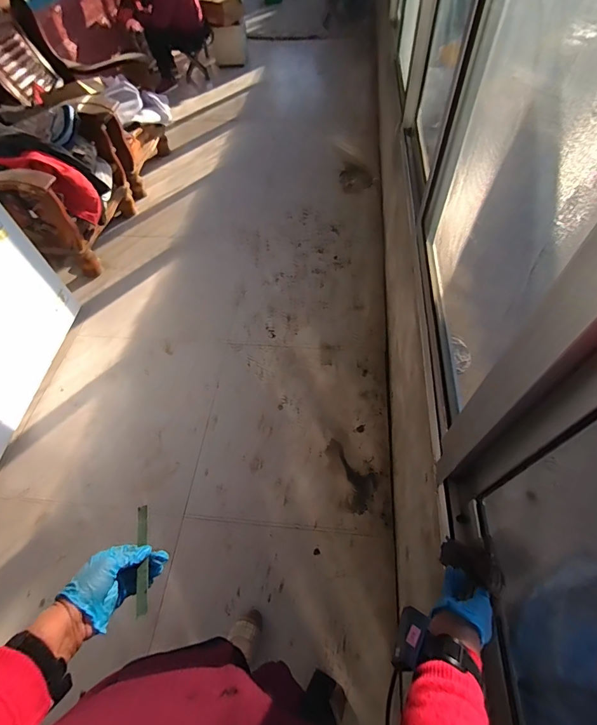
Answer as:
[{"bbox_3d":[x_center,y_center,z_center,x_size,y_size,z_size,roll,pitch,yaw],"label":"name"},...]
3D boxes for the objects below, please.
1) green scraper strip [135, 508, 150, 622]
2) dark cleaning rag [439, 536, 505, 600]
[{"bbox_3d":[-0.221,0.274,0.509,0.017,0.009,0.144,-15,49,-7],"label":"green scraper strip"},{"bbox_3d":[0.291,0.336,0.608,0.050,0.116,0.023,-41,111,-20],"label":"dark cleaning rag"}]

